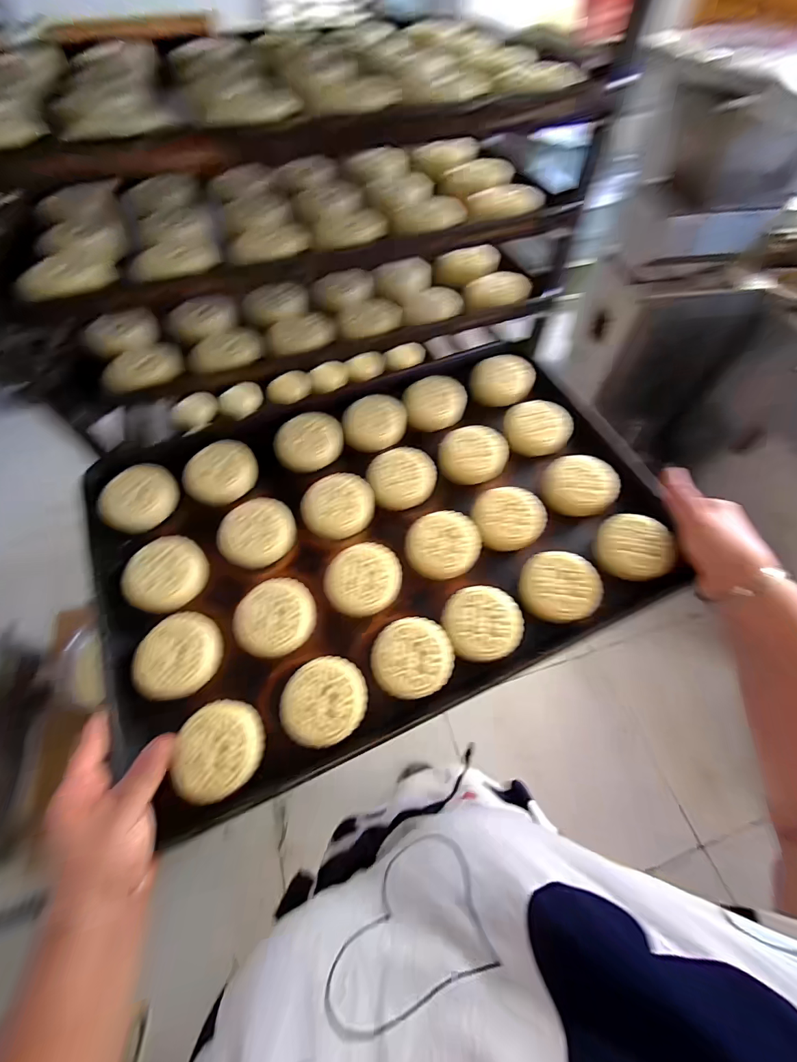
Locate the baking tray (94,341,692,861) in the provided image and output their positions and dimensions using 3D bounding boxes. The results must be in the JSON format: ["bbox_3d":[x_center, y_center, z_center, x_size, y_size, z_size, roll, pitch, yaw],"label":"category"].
[{"bbox_3d":[-0.017,-0.005,0.452,0.590,0.058,0.394,-22,67,-11],"label":"baking tray"}]

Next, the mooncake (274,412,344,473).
[{"bbox_3d":[-0.110,-0.112,0.491,0.081,0.030,0.081,2,52,-2],"label":"mooncake"}]

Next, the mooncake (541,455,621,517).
[{"bbox_3d":[0.212,-0.054,0.463,0.079,0.027,0.077,23,54,14],"label":"mooncake"}]

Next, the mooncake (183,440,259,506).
[{"bbox_3d":[-0.211,-0.071,0.468,0.071,0.023,0.082,37,69,4],"label":"mooncake"}]

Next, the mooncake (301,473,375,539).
[{"bbox_3d":[-0.069,-0.027,0.455,0.079,0.032,0.074,-30,71,-15],"label":"mooncake"}]

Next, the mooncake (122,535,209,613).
[{"bbox_3d":[-0.240,0.042,0.408,0.071,0.022,0.075,2,52,-2],"label":"mooncake"}]

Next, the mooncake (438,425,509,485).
[{"bbox_3d":[0.092,-0.096,0.487,0.080,0.032,0.080,-6,53,-8],"label":"mooncake"}]

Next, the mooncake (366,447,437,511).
[{"bbox_3d":[0.004,-0.064,0.470,0.077,0.030,0.069,-19,56,-17],"label":"mooncake"}]

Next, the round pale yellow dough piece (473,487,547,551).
[{"bbox_3d":[0.122,-0.015,0.440,0.076,0.021,0.072,2,52,-2],"label":"round pale yellow dough piece"}]

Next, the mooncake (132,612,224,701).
[{"bbox_3d":[-0.209,0.117,0.376,0.071,0.027,0.077,2,52,-2],"label":"mooncake"}]

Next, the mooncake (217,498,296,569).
[{"bbox_3d":[-0.156,0.002,0.434,0.077,0.023,0.073,7,66,-16],"label":"mooncake"}]

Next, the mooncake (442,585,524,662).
[{"bbox_3d":[0.083,0.089,0.384,0.074,0.020,0.067,1,52,-2],"label":"mooncake"}]

